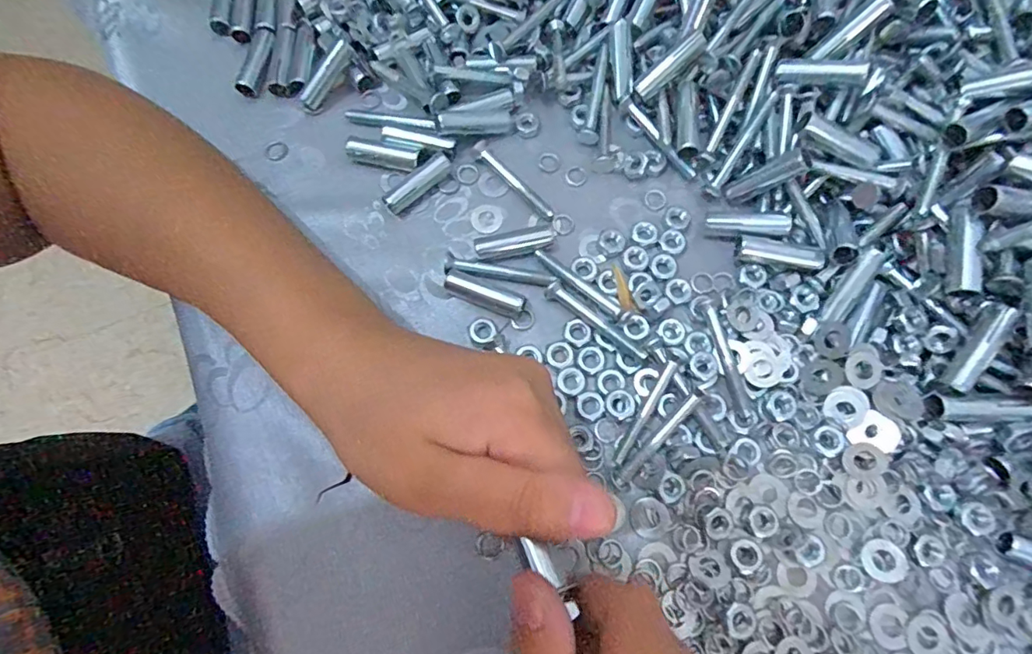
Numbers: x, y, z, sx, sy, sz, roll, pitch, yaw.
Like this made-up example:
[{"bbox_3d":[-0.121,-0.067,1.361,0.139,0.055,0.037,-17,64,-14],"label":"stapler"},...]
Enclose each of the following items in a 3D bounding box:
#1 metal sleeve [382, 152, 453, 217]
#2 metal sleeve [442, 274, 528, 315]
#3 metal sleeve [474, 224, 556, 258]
[{"bbox_3d":[-0.050,-0.074,0.274,0.040,0.008,0.010,-43,76,-11],"label":"metal sleeve"},{"bbox_3d":[-0.014,-0.016,0.255,0.040,0.009,0.010,20,74,8],"label":"metal sleeve"},{"bbox_3d":[0.000,-0.043,0.264,0.041,0.008,0.012,-13,72,-2],"label":"metal sleeve"}]

